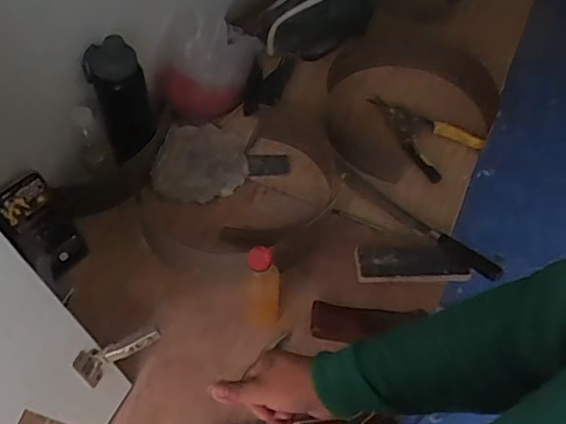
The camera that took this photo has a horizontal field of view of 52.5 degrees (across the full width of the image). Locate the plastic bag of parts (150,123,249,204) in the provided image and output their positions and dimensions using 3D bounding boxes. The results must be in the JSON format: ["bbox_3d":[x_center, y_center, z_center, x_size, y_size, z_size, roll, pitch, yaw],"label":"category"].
[{"bbox_3d":[-0.145,-0.098,1.065,0.164,0.026,0.175,9,55,3],"label":"plastic bag of parts"}]

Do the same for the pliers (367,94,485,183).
[{"bbox_3d":[0.251,-0.167,1.111,0.142,0.022,0.232,-33,61,-24],"label":"pliers"}]

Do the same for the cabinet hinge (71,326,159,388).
[{"bbox_3d":[-0.206,0.176,0.723,0.104,0.049,0.026,-28,60,-4],"label":"cabinet hinge"}]

